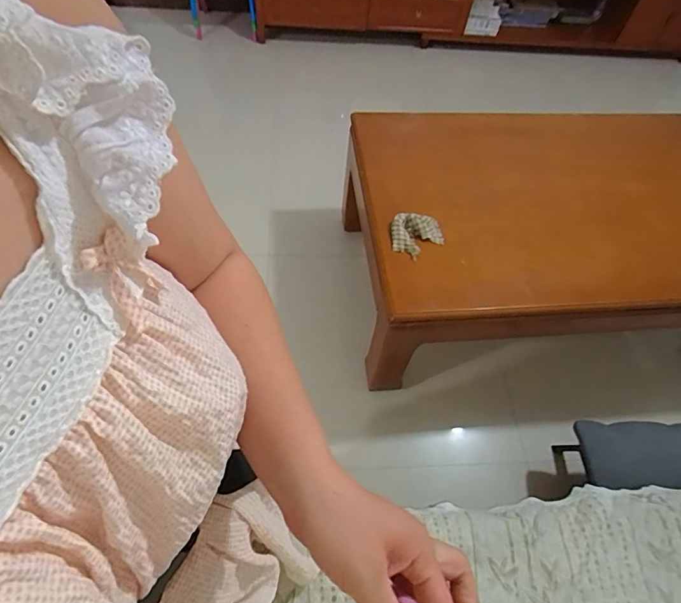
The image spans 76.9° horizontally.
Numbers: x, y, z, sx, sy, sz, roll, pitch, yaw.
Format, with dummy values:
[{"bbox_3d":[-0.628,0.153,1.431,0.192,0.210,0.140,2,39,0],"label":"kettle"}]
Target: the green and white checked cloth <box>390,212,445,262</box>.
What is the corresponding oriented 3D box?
[{"bbox_3d":[0.196,-0.168,1.112,0.137,0.044,0.135,-8,63,-7],"label":"green and white checked cloth"}]

